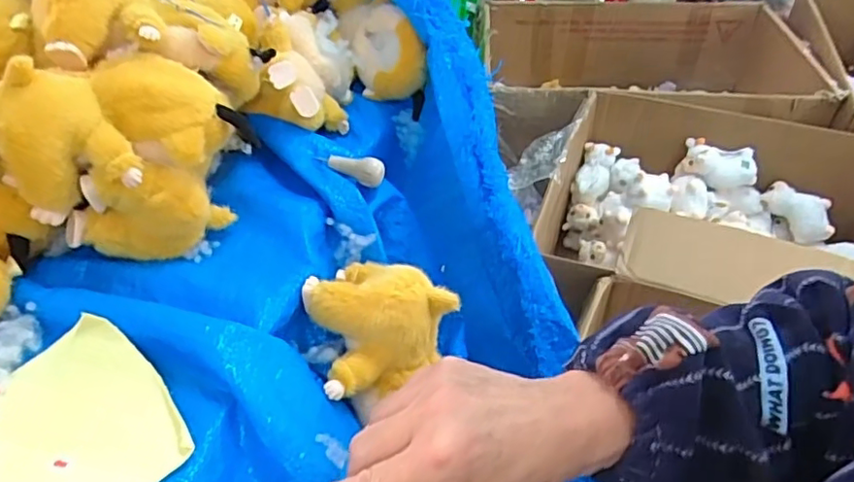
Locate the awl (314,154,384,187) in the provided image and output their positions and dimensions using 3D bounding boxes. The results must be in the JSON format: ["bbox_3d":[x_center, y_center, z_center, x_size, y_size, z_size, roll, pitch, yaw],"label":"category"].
[{"bbox_3d":[-0.063,-0.063,0.486,0.058,0.017,0.020,19,48,19],"label":"awl"}]

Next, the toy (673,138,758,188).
[{"bbox_3d":[0.540,-0.143,1.118,0.132,0.080,0.063,13,7,3],"label":"toy"}]

